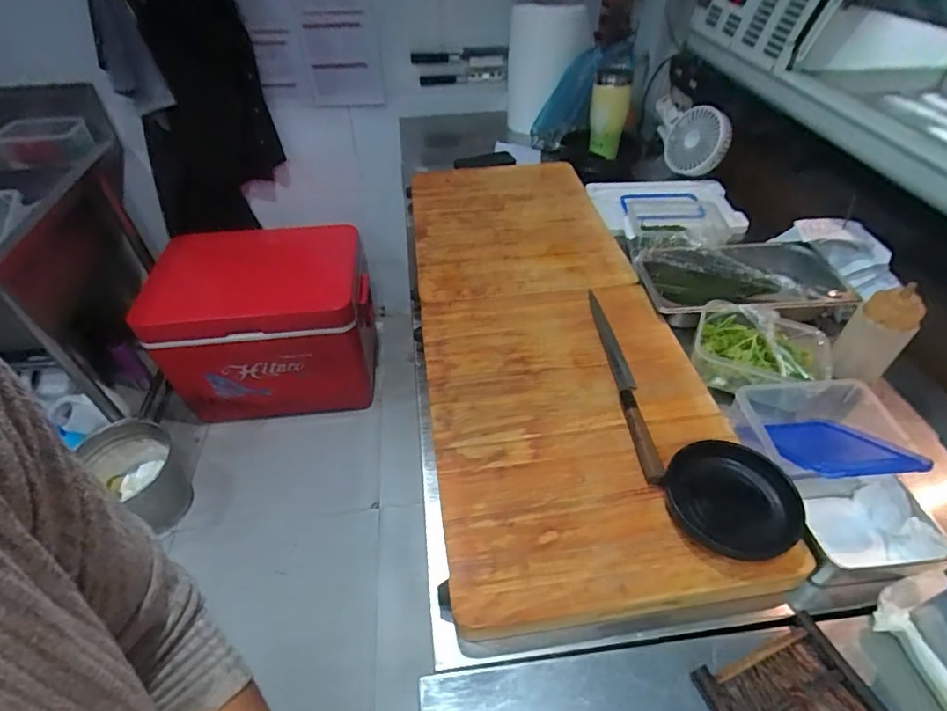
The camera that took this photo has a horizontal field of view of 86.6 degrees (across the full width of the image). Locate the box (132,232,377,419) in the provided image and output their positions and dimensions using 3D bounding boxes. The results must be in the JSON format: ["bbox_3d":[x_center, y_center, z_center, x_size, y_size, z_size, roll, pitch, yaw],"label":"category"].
[{"bbox_3d":[-0.685,-0.101,1.686,0.679,0.485,0.462,-7,45,-6],"label":"box"}]

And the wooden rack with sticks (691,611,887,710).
[{"bbox_3d":[0.291,0.313,0.463,0.143,0.009,0.093,-16,47,-15],"label":"wooden rack with sticks"}]

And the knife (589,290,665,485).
[{"bbox_3d":[0.207,0.020,0.700,0.029,0.024,0.356,-3,45,0],"label":"knife"}]

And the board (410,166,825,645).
[{"bbox_3d":[0.099,-0.078,0.834,0.380,0.045,0.962,-7,45,-4],"label":"board"}]

